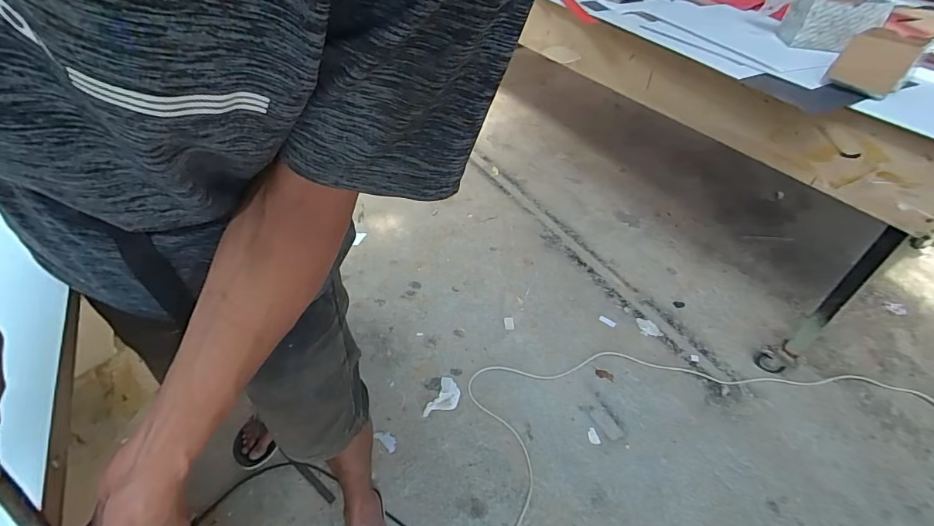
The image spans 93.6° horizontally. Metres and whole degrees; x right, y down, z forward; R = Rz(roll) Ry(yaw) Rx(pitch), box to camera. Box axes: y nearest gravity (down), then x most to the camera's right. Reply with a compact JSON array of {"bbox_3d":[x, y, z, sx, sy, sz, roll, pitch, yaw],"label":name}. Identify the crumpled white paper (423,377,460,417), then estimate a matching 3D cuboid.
[{"bbox_3d":[-0.063,0.385,1.254,0.073,0.014,0.134,16,44,14],"label":"crumpled white paper"}]

